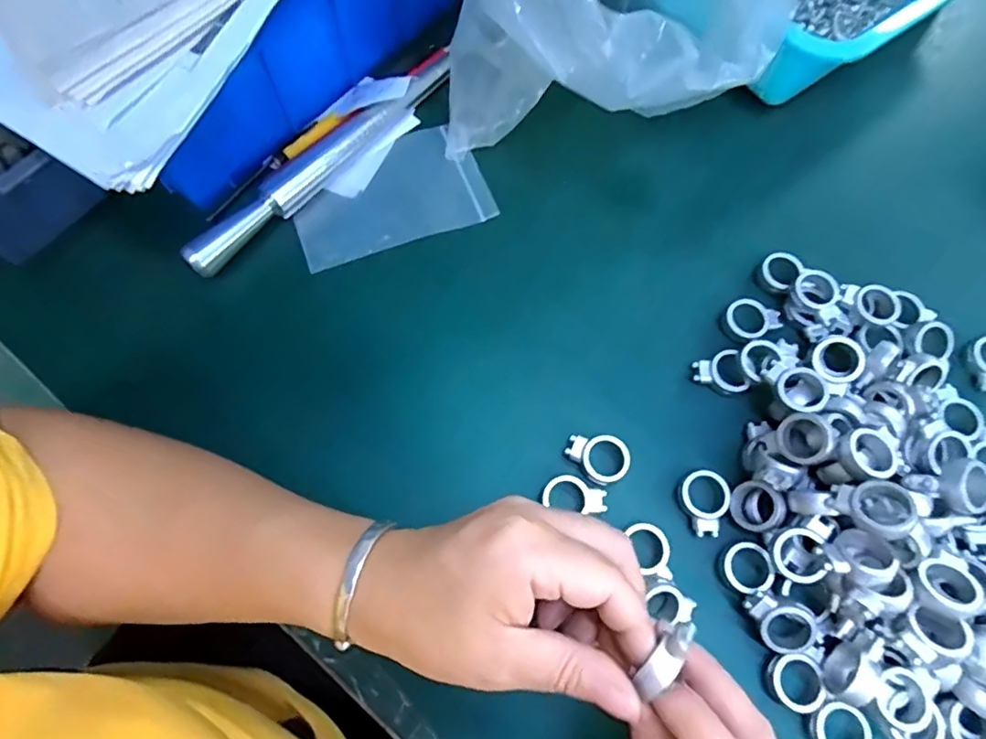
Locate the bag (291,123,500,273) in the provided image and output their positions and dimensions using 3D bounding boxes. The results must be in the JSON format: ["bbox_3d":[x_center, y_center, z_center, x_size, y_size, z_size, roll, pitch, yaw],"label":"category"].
[{"bbox_3d":[-0.068,-0.113,0.365,0.123,0.005,0.077,-21,72,-8],"label":"bag"}]

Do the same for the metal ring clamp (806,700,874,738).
[{"bbox_3d":[0.166,0.173,0.268,0.027,0.008,0.025,0,71,-1],"label":"metal ring clamp"}]

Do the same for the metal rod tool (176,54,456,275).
[{"bbox_3d":[-0.109,-0.137,0.361,0.025,0.024,0.209,40,74,12],"label":"metal rod tool"}]

